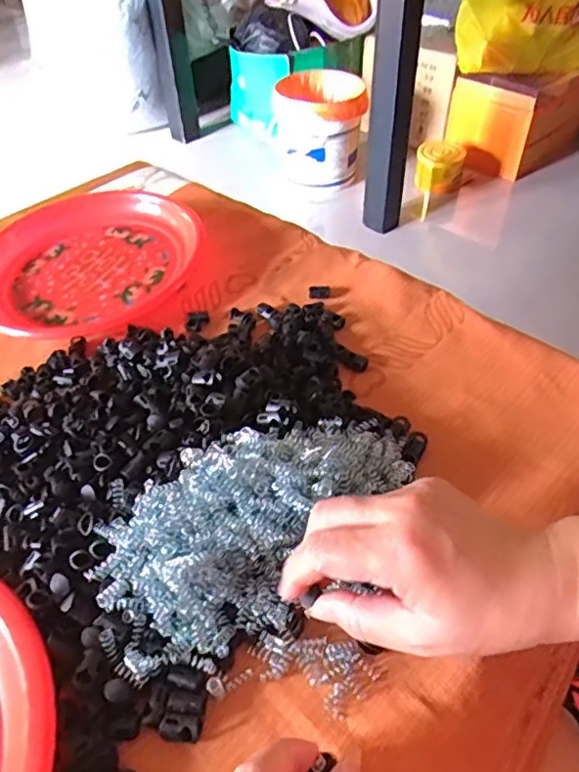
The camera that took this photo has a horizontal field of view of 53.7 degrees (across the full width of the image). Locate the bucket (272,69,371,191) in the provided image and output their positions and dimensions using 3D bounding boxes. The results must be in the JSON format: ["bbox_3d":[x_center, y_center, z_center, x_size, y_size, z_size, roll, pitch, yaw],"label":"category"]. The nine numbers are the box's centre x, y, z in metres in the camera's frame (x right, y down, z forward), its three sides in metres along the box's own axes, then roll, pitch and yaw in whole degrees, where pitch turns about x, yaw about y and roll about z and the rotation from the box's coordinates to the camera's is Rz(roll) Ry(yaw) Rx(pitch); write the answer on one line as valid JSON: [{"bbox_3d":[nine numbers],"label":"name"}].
[{"bbox_3d":[0.084,-0.752,1.677,0.249,0.265,0.218,0,46,2],"label":"bucket"}]

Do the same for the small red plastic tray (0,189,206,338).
[{"bbox_3d":[-0.198,-0.128,0.571,0.185,0.035,0.199,10,47,12],"label":"small red plastic tray"}]

